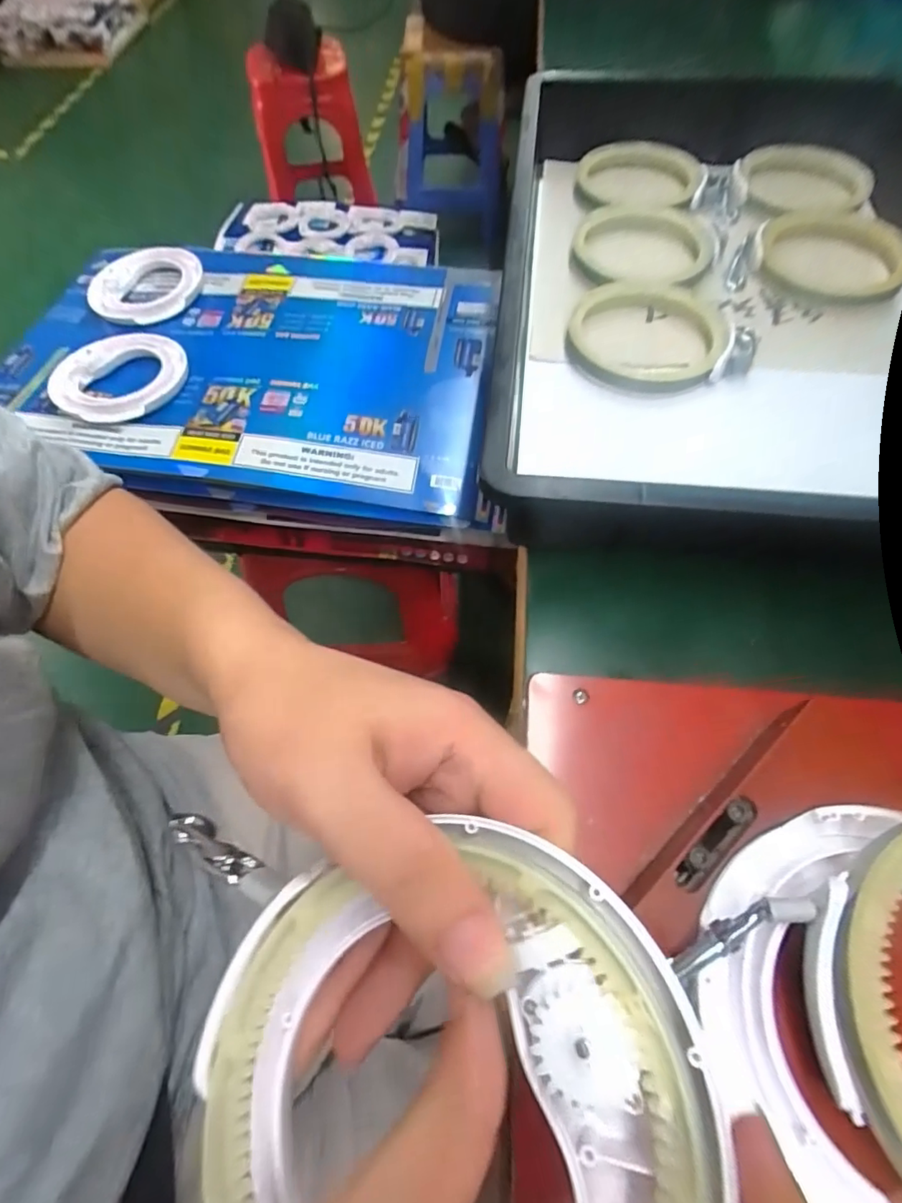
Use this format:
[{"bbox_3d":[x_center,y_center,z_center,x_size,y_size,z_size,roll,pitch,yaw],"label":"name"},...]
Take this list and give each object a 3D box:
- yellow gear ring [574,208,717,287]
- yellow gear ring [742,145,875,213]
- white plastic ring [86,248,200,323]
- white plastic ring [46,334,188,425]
[{"bbox_3d":[0.180,-0.322,0.485,0.125,0.015,0.120,0,62,1],"label":"yellow gear ring"},{"bbox_3d":[0.346,-0.412,0.515,0.121,0.018,0.099,23,65,12],"label":"yellow gear ring"},{"bbox_3d":[-0.373,-0.391,0.649,0.127,0.021,0.127,0,62,1],"label":"white plastic ring"},{"bbox_3d":[-0.351,-0.243,0.568,0.137,0.025,0.137,0,62,1],"label":"white plastic ring"}]

